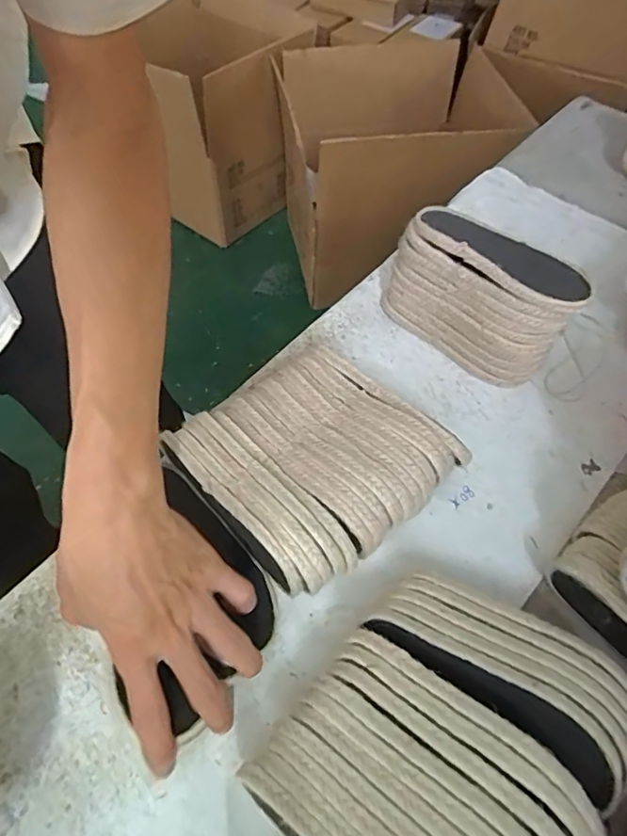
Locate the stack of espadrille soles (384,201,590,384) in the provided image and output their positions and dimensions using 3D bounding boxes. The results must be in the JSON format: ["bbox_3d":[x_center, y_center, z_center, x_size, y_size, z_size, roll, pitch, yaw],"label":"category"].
[{"bbox_3d":[0.156,-0.117,0.522,0.177,0.123,0.067,38,63,23],"label":"stack of espadrille soles"}]

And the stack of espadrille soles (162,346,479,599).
[{"bbox_3d":[-0.001,0.036,0.444,0.172,0.077,0.172,-38,64,-23],"label":"stack of espadrille soles"}]

